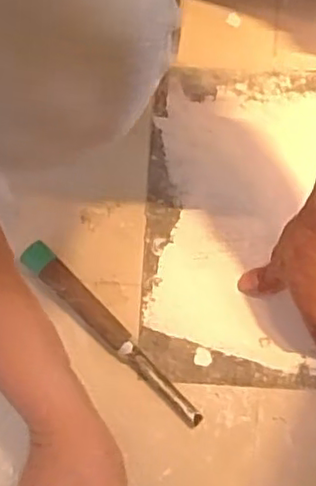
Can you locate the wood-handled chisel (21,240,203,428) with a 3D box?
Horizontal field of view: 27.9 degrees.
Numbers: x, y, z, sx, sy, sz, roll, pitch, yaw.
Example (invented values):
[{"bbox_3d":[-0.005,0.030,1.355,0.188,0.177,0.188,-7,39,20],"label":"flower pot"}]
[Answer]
[{"bbox_3d":[-0.040,0.077,0.534,0.022,0.021,0.200,-43,80,-10],"label":"wood-handled chisel"}]

